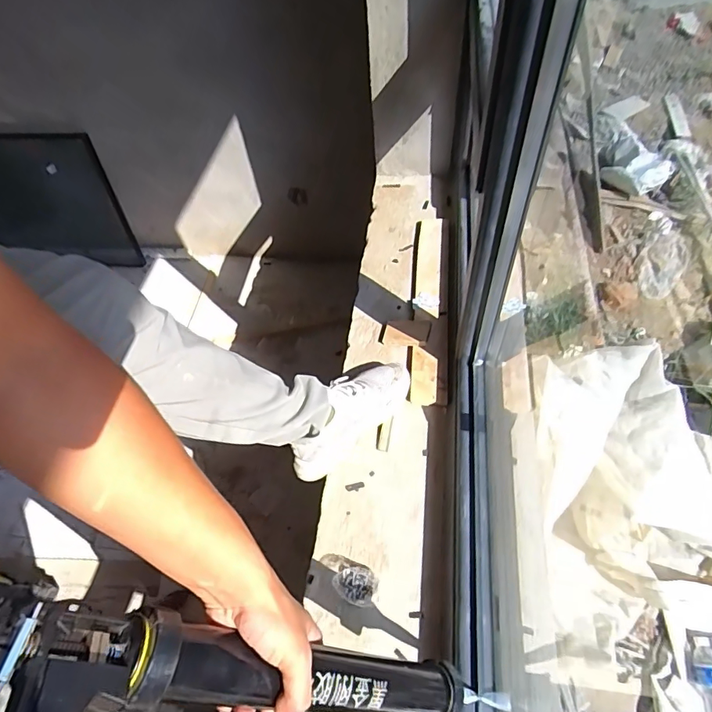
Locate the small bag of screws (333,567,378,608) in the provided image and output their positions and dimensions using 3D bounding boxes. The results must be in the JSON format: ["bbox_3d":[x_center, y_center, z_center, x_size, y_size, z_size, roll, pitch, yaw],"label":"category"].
[{"bbox_3d":[-0.001,0.359,0.726,0.070,0.017,0.054,9,56,11],"label":"small bag of screws"}]

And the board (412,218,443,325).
[{"bbox_3d":[0.173,-0.211,1.112,0.066,0.029,0.355,2,55,7],"label":"board"}]

